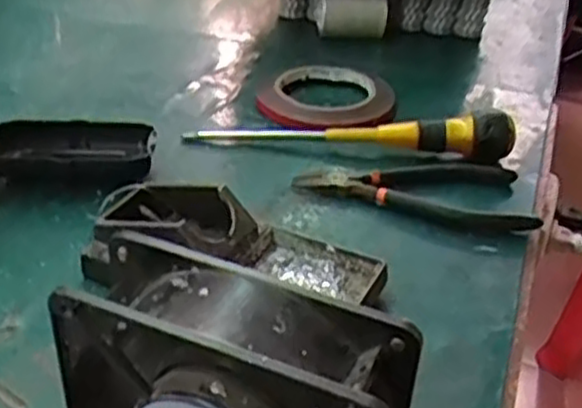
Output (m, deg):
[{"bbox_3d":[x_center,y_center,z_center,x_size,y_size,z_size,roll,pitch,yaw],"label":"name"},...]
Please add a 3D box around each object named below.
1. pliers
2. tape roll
[{"bbox_3d":[0.081,-0.007,0.504,0.152,0.014,0.072,2,34,-2],"label":"pliers"},{"bbox_3d":[0.033,-0.093,0.619,0.109,0.016,0.116,2,34,-2],"label":"tape roll"}]

